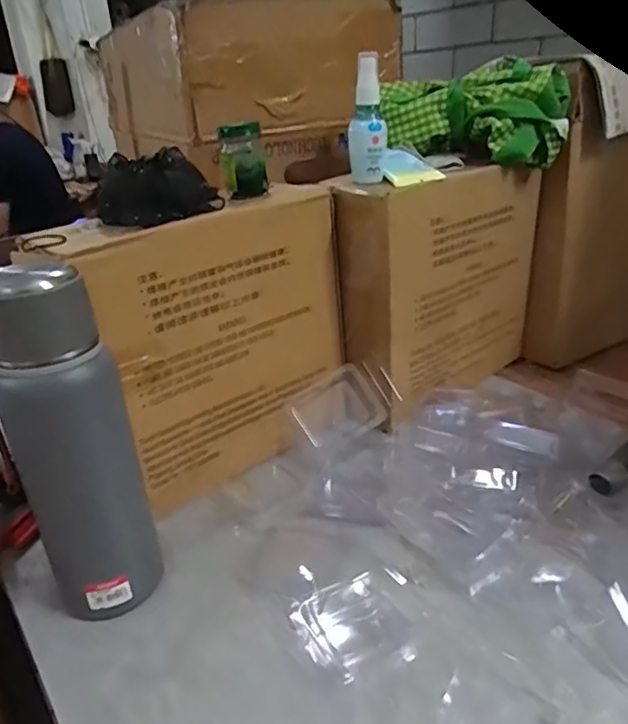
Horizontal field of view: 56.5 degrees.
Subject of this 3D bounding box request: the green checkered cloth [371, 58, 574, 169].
[{"bbox_3d":[0.181,-0.286,0.686,0.219,0.100,0.097,7,28,22],"label":"green checkered cloth"}]

